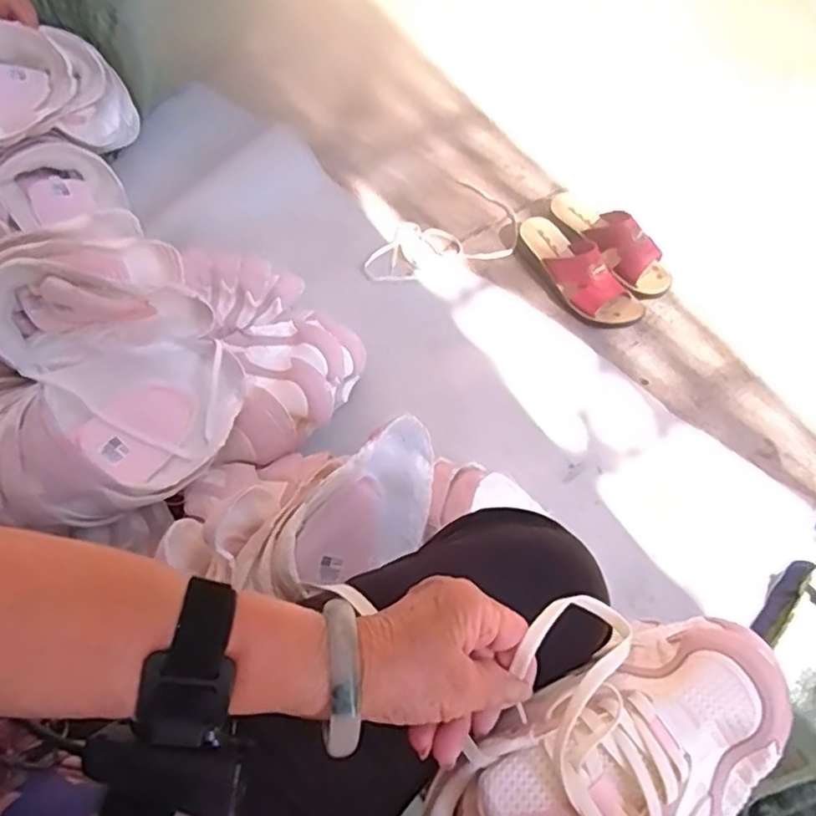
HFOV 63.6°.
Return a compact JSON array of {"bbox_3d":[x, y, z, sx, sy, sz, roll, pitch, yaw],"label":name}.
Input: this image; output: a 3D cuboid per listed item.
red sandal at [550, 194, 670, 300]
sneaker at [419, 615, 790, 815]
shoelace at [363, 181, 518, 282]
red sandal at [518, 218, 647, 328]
[{"bbox_3d":[0.311,-0.264,1.014,0.080,0.071,0.233,-30,67,-14],"label":"red sandal"},{"bbox_3d":[0.109,0.198,0.352,0.214,0.091,0.102,-29,67,-12],"label":"sneaker"},{"bbox_3d":[0.067,-0.260,1.046,0.152,0.011,0.269,38,66,16],"label":"shoelace"},{"bbox_3d":[0.253,-0.216,0.973,0.085,0.094,0.229,-32,68,-15],"label":"red sandal"}]

